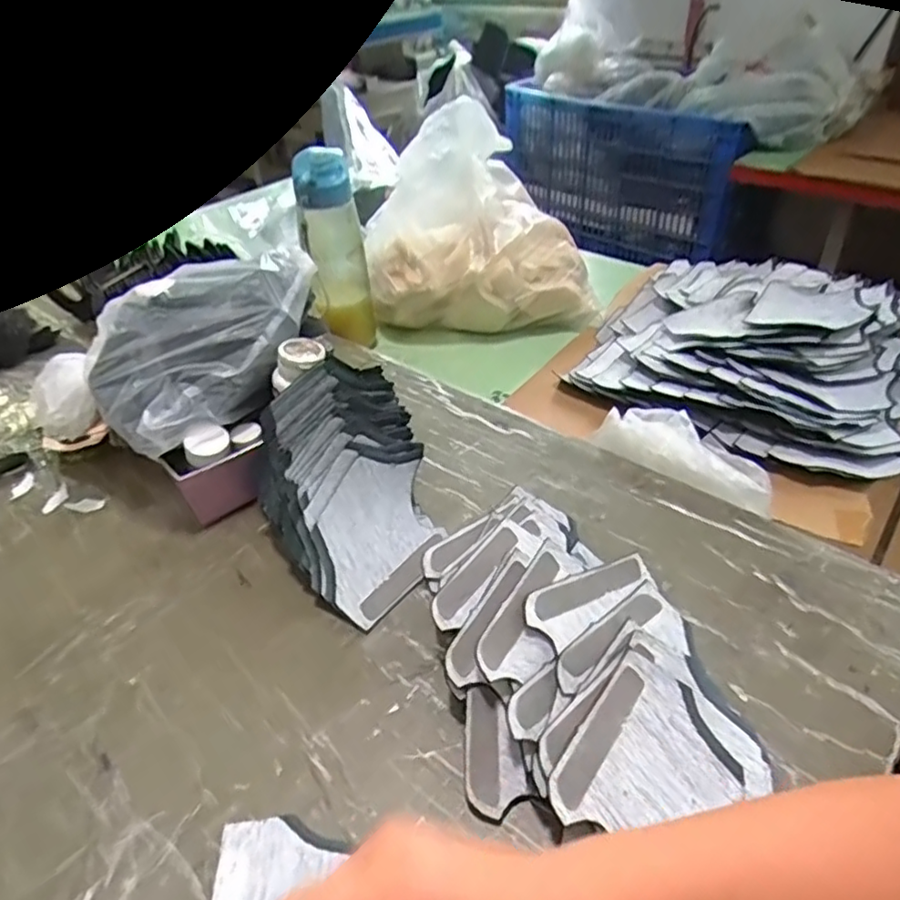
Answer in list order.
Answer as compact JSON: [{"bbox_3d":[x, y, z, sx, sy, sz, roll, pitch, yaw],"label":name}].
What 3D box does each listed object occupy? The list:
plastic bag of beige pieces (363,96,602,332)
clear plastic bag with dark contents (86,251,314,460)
[{"bbox_3d":[0.030,-0.310,0.870,0.271,0.238,0.265,-4,40,-2],"label":"plastic bag of beige pieces"},{"bbox_3d":[-0.200,-0.094,0.569,0.216,0.093,0.097,-28,46,-27],"label":"clear plastic bag with dark contents"}]

